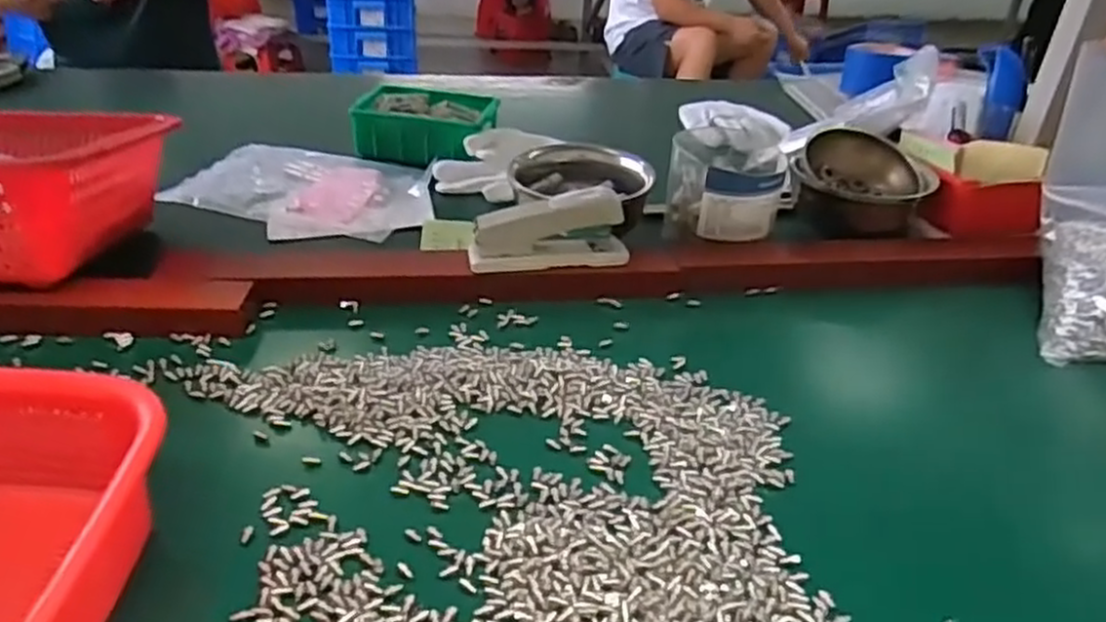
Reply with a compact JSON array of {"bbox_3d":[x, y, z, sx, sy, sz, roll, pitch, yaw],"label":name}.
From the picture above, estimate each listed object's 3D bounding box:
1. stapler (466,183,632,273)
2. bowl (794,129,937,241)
[{"bbox_3d":[-0.002,-0.060,0.596,0.120,0.062,0.029,-3,33,-11],"label":"stapler"},{"bbox_3d":[0.288,-0.123,0.719,0.122,0.067,0.104,13,34,13],"label":"bowl"}]

